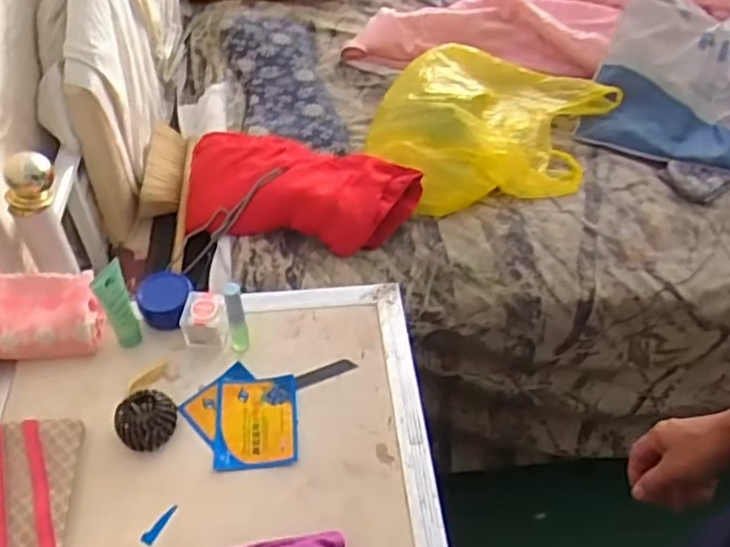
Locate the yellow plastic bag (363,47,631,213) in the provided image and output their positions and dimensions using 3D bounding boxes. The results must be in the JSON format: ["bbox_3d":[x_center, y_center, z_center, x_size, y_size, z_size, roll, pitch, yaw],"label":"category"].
[{"bbox_3d":[0.228,-0.279,1.243,0.377,0.118,0.475,22,52,18],"label":"yellow plastic bag"}]

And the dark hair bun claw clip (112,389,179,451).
[{"bbox_3d":[-0.235,0.156,0.724,0.062,0.033,0.052,-30,56,-24],"label":"dark hair bun claw clip"}]

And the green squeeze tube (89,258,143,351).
[{"bbox_3d":[-0.281,0.039,0.774,0.018,0.120,0.035,32,55,24],"label":"green squeeze tube"}]

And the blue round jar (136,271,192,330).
[{"bbox_3d":[-0.243,0.032,0.824,0.062,0.035,0.070,3,49,2],"label":"blue round jar"}]

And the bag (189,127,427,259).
[{"bbox_3d":[-0.107,-0.133,1.097,0.377,0.101,0.206,9,49,7],"label":"bag"}]

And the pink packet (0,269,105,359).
[{"bbox_3d":[-0.383,0.045,0.805,0.133,0.050,0.111,-6,49,-6],"label":"pink packet"}]

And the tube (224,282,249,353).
[{"bbox_3d":[-0.148,0.054,0.776,0.022,0.101,0.026,-10,50,-9],"label":"tube"}]

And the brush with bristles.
[{"bbox_3d":[-0.337,-0.135,1.143,0.090,0.049,0.364,-4,49,-4],"label":"brush with bristles"}]

